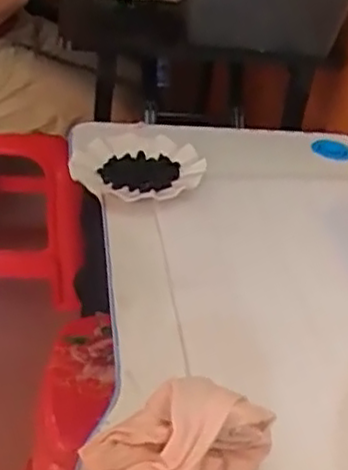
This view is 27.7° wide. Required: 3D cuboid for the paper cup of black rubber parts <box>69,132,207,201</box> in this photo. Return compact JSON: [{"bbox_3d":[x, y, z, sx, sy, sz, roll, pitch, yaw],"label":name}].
[{"bbox_3d":[-0.051,-0.097,0.971,0.178,0.038,0.154,0,34,-10],"label":"paper cup of black rubber parts"}]

